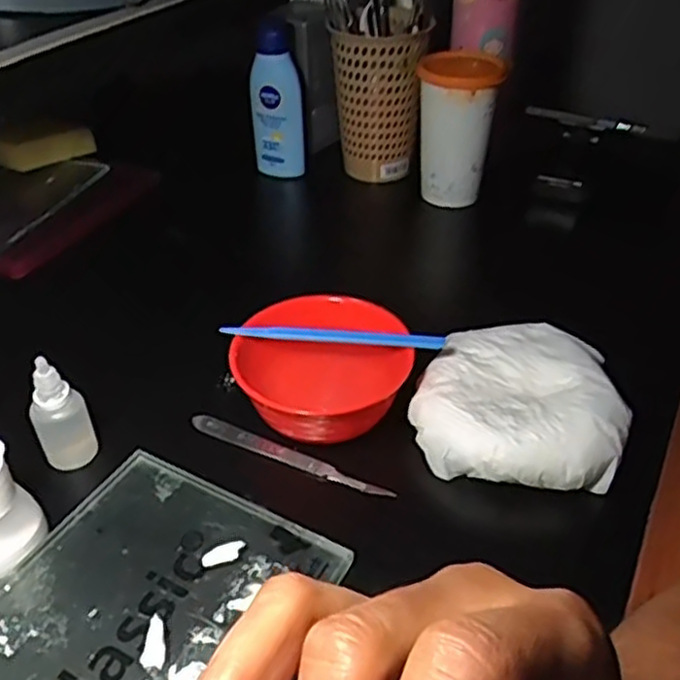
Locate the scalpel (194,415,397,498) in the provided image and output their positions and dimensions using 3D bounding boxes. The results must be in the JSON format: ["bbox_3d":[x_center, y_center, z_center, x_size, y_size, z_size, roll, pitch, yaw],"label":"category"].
[{"bbox_3d":[-0.033,0.071,0.442,0.139,0.008,0.012,18,42,21],"label":"scalpel"}]

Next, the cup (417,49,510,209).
[{"bbox_3d":[0.109,-0.196,0.664,0.066,0.133,0.064,0,39,0],"label":"cup"}]

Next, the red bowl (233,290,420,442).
[{"bbox_3d":[-0.011,0.020,0.460,0.107,0.050,0.097,0,39,0],"label":"red bowl"}]

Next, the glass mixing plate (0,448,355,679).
[{"bbox_3d":[-0.110,0.143,0.344,0.147,0.009,0.198,18,42,21],"label":"glass mixing plate"}]

